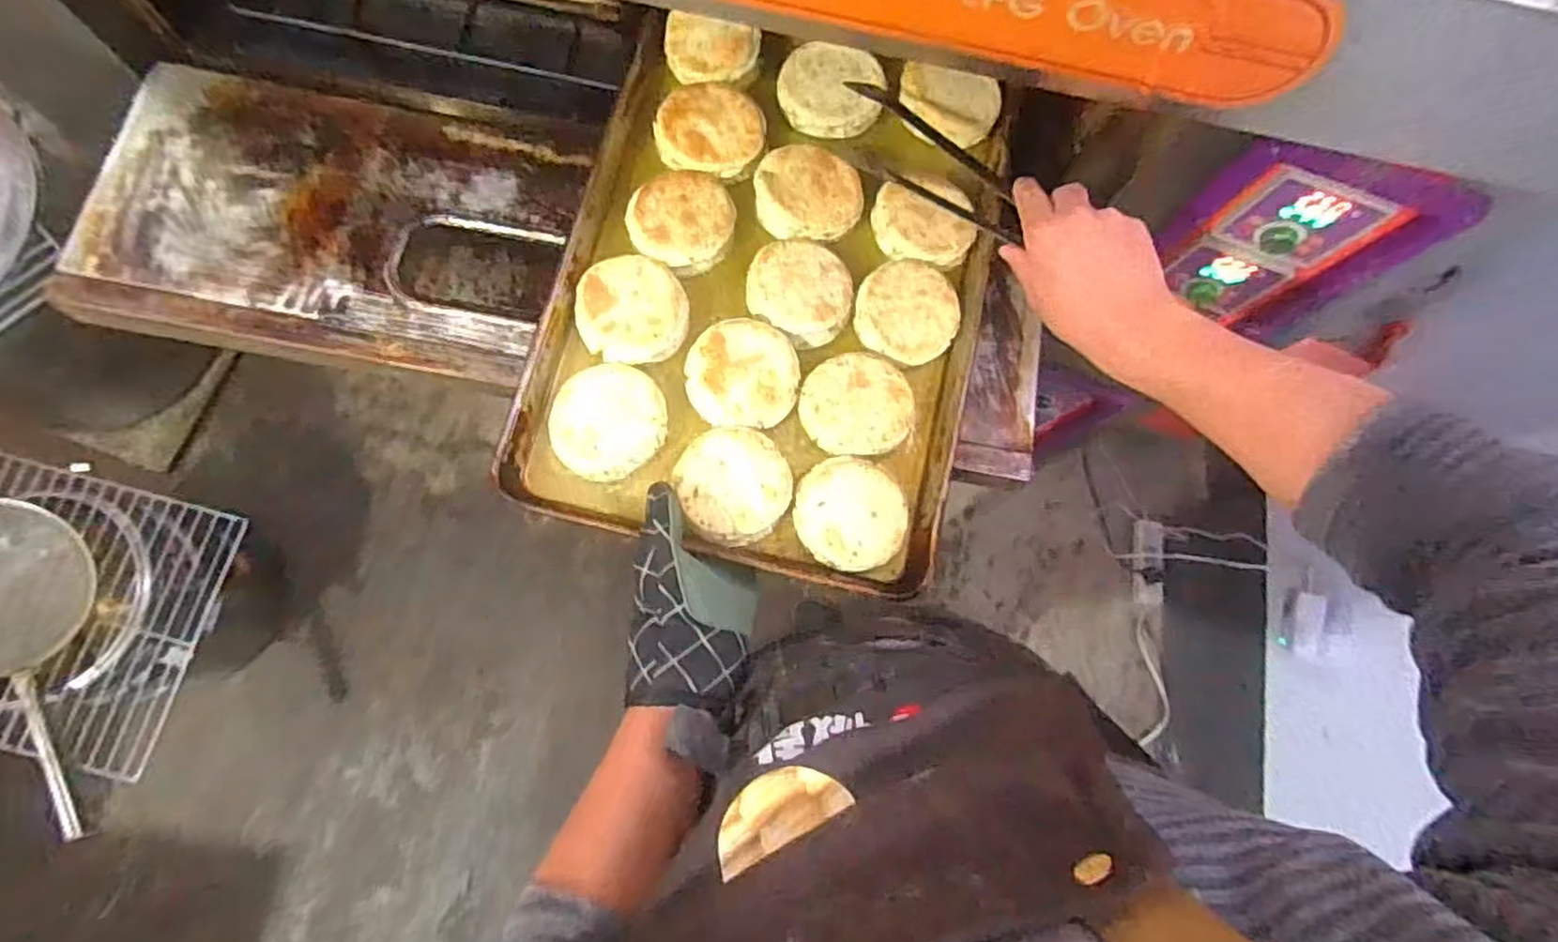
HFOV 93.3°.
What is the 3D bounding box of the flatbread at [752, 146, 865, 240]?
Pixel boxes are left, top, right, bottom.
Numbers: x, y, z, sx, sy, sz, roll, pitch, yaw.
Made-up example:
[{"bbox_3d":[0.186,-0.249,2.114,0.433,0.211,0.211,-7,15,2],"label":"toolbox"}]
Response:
[{"bbox_3d":[0.030,-0.279,0.735,0.105,0.027,0.091,-6,74,-3],"label":"flatbread"}]

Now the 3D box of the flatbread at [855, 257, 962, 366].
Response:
[{"bbox_3d":[0.128,-0.158,0.726,0.101,0.022,0.102,0,74,-1],"label":"flatbread"}]

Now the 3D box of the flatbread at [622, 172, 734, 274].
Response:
[{"bbox_3d":[-0.096,-0.243,0.729,0.094,0.046,0.100,0,74,-1],"label":"flatbread"}]

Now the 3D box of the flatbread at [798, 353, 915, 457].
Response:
[{"bbox_3d":[0.075,-0.062,0.700,0.105,0.026,0.093,-4,74,-3],"label":"flatbread"}]

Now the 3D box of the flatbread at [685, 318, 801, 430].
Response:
[{"bbox_3d":[-0.035,-0.092,0.694,0.104,0.035,0.100,-4,74,-3],"label":"flatbread"}]

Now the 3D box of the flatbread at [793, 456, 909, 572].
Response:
[{"bbox_3d":[0.067,0.038,0.677,0.101,0.024,0.103,0,74,-1],"label":"flatbread"}]

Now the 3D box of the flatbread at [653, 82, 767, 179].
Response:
[{"bbox_3d":[-0.066,-0.341,0.736,0.102,0.031,0.095,0,74,-1],"label":"flatbread"}]

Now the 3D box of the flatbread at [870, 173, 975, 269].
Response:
[{"bbox_3d":[0.147,-0.256,0.748,0.099,0.029,0.092,0,74,-1],"label":"flatbread"}]

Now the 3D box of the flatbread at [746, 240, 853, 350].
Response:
[{"bbox_3d":[0.020,-0.178,0.724,0.100,0.040,0.102,-6,74,-3],"label":"flatbread"}]

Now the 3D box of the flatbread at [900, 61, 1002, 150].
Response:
[{"bbox_3d":[0.178,-0.387,0.782,0.104,0.030,0.071,8,117,-4],"label":"flatbread"}]

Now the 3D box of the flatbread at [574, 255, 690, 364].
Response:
[{"bbox_3d":[-0.139,-0.152,0.691,0.102,0.031,0.098,0,74,-1],"label":"flatbread"}]

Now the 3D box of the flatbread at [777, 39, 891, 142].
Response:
[{"bbox_3d":[0.055,-0.399,0.769,0.108,0.033,0.095,-2,74,-2],"label":"flatbread"}]

